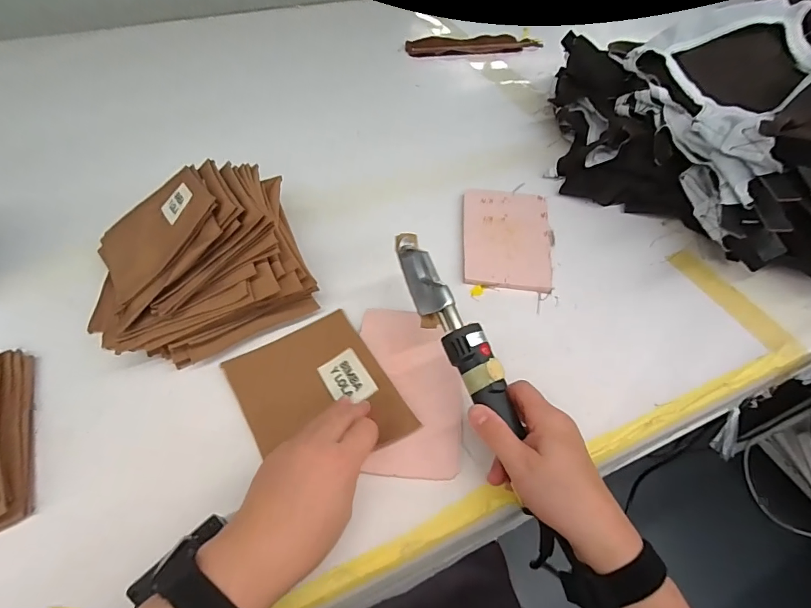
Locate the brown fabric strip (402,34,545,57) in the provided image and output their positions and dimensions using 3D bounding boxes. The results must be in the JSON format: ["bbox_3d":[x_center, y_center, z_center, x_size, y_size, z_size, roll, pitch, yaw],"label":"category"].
[{"bbox_3d":[0.156,-0.588,0.962,0.307,0.013,0.110,-2,53,-4],"label":"brown fabric strip"}]

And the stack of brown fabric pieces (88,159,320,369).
[{"bbox_3d":[-0.242,-0.063,0.467,0.230,0.109,0.238,-23,57,-19],"label":"stack of brown fabric pieces"}]

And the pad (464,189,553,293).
[{"bbox_3d":[0.134,-0.090,0.563,0.111,0.012,0.179,7,52,3],"label":"pad"}]

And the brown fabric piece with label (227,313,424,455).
[{"bbox_3d":[-0.087,0.086,0.415,0.135,0.006,0.163,-28,52,-17],"label":"brown fabric piece with label"}]

